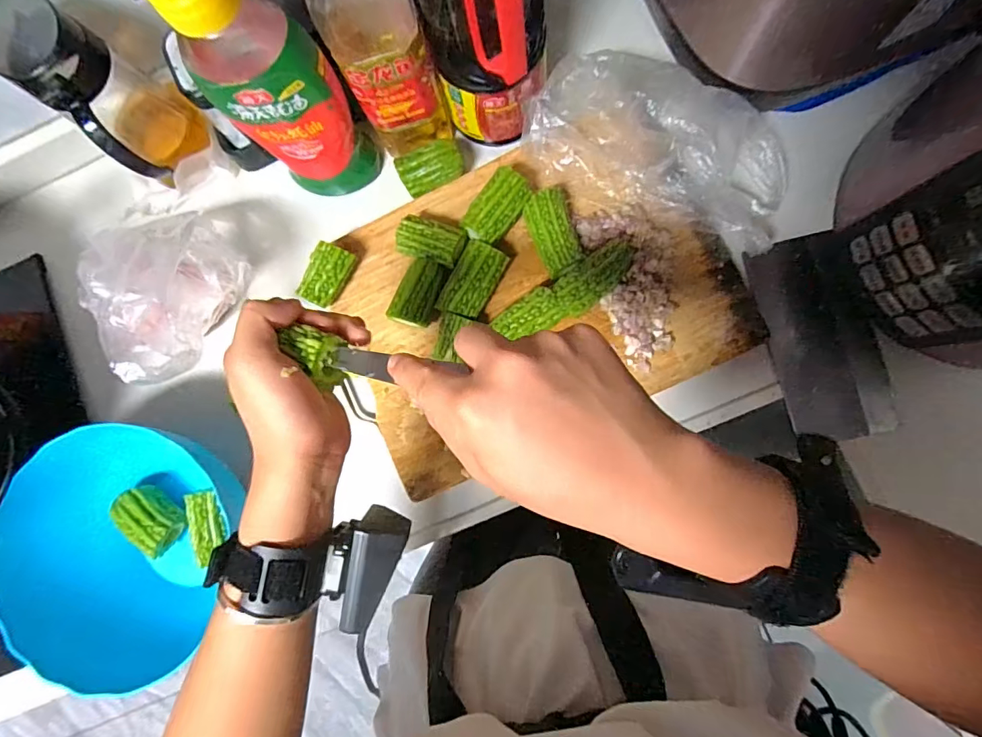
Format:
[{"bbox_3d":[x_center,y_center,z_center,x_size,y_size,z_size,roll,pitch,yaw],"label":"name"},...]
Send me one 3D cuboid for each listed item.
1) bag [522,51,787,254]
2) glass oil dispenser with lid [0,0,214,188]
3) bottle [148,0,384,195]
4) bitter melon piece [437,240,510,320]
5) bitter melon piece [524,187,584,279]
[{"bbox_3d":[0.157,-0.203,0.441,0.242,0.078,0.114,23,88,7],"label":"bag"},{"bbox_3d":[-0.347,-0.244,0.444,0.078,0.164,0.082,31,89,7],"label":"glass oil dispenser with lid"},{"bbox_3d":[-0.172,-0.222,0.395,0.071,0.233,0.070,27,88,7],"label":"bottle"},{"bbox_3d":[-0.016,-0.080,0.452,0.040,0.039,0.071,30,89,7],"label":"bitter melon piece"},{"bbox_3d":[0.061,-0.126,0.449,0.042,0.035,0.077,-16,84,4],"label":"bitter melon piece"}]

